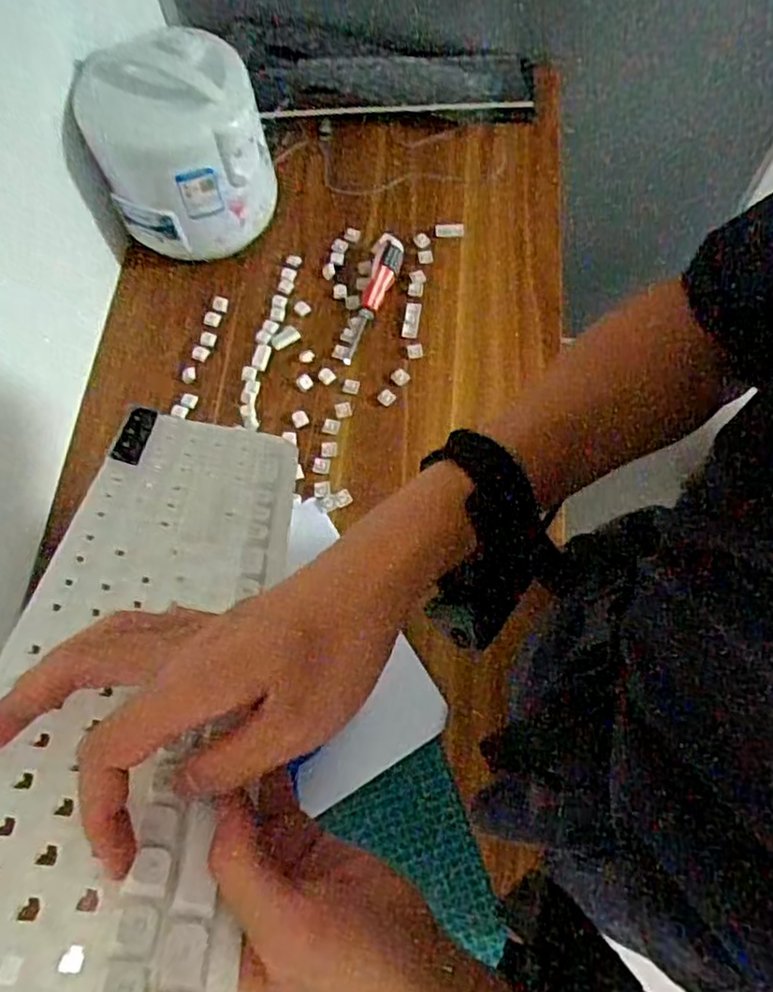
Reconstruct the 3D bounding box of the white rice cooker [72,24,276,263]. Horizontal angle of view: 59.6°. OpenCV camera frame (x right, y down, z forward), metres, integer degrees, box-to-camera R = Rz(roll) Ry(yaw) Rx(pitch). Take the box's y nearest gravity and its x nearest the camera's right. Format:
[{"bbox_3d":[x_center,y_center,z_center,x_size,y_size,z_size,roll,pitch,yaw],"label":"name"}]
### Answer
[{"bbox_3d":[-0.265,-0.449,0.889,0.213,0.210,0.181,-18,66,-5],"label":"white rice cooker"}]

